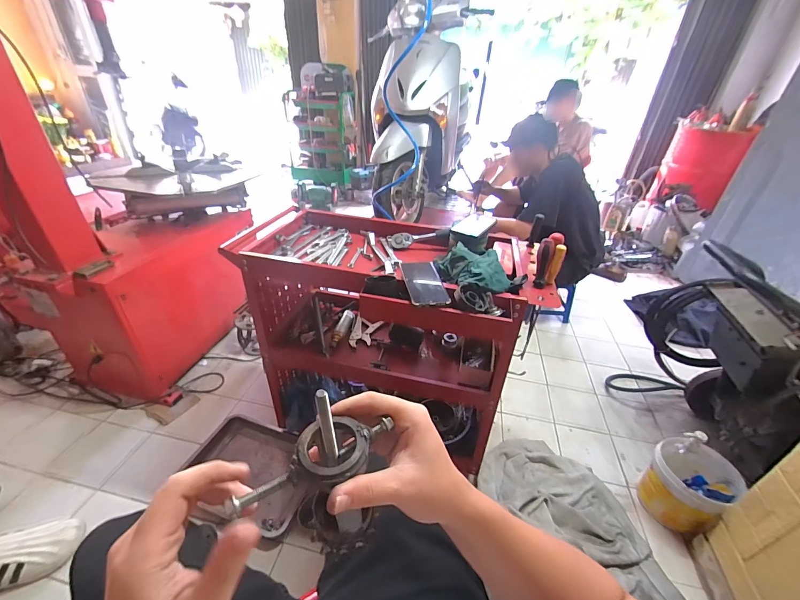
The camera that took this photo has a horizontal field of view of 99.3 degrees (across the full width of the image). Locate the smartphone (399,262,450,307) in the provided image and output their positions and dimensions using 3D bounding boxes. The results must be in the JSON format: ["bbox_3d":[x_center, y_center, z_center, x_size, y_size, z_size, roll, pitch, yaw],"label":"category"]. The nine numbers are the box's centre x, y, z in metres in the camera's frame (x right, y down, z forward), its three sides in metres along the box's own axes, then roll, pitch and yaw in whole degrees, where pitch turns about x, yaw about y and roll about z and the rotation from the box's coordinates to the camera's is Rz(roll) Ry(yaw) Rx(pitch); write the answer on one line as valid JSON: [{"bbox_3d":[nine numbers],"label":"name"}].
[{"bbox_3d":[0.051,-0.039,0.723,0.081,0.012,0.166,-2,33,-10],"label":"smartphone"}]

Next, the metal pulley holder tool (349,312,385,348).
[{"bbox_3d":[-0.121,0.102,1.115,0.085,0.031,0.136,13,34,13],"label":"metal pulley holder tool"}]

